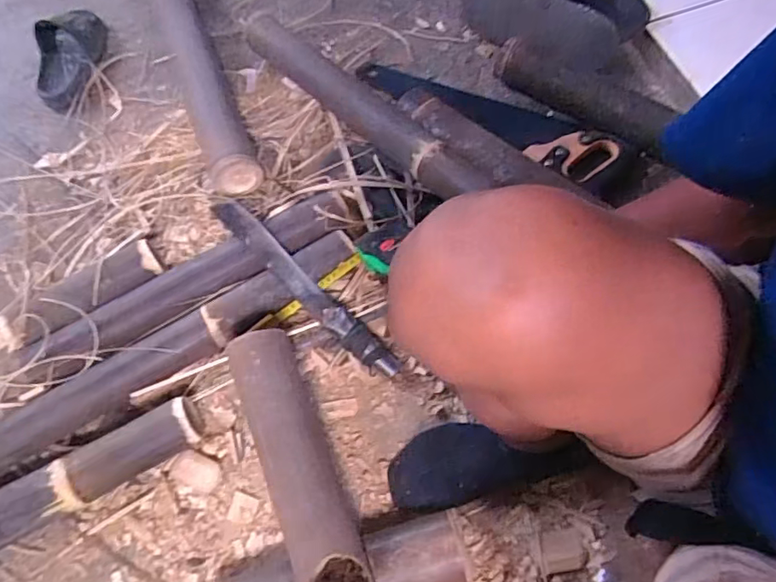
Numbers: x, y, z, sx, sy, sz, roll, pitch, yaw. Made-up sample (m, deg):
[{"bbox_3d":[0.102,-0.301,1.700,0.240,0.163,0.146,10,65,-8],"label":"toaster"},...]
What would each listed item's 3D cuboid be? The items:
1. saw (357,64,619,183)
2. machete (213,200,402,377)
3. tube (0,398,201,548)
[{"bbox_3d":[0.150,-0.283,0.877,0.454,0.038,0.094,30,70,14],"label":"saw"},{"bbox_3d":[-0.108,-0.004,0.731,0.319,0.027,0.037,44,74,6],"label":"machete"},{"bbox_3d":[-0.504,0.294,0.642,0.590,0.057,0.062,-27,68,-10],"label":"tube"}]

